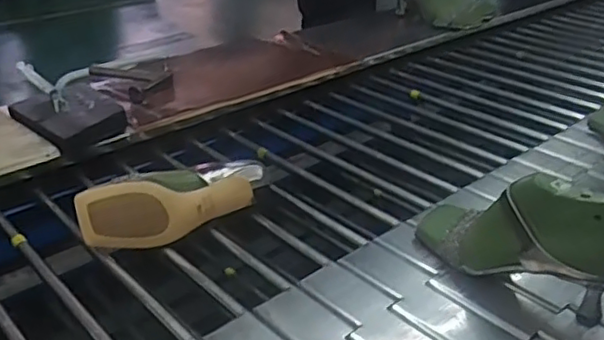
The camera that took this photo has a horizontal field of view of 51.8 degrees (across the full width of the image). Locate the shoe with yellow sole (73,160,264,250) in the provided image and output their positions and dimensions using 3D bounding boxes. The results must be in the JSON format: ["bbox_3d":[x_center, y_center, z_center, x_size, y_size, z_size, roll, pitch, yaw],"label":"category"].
[{"bbox_3d":[-0.154,0.041,0.777,0.237,0.079,0.077,-13,32,-24],"label":"shoe with yellow sole"}]

